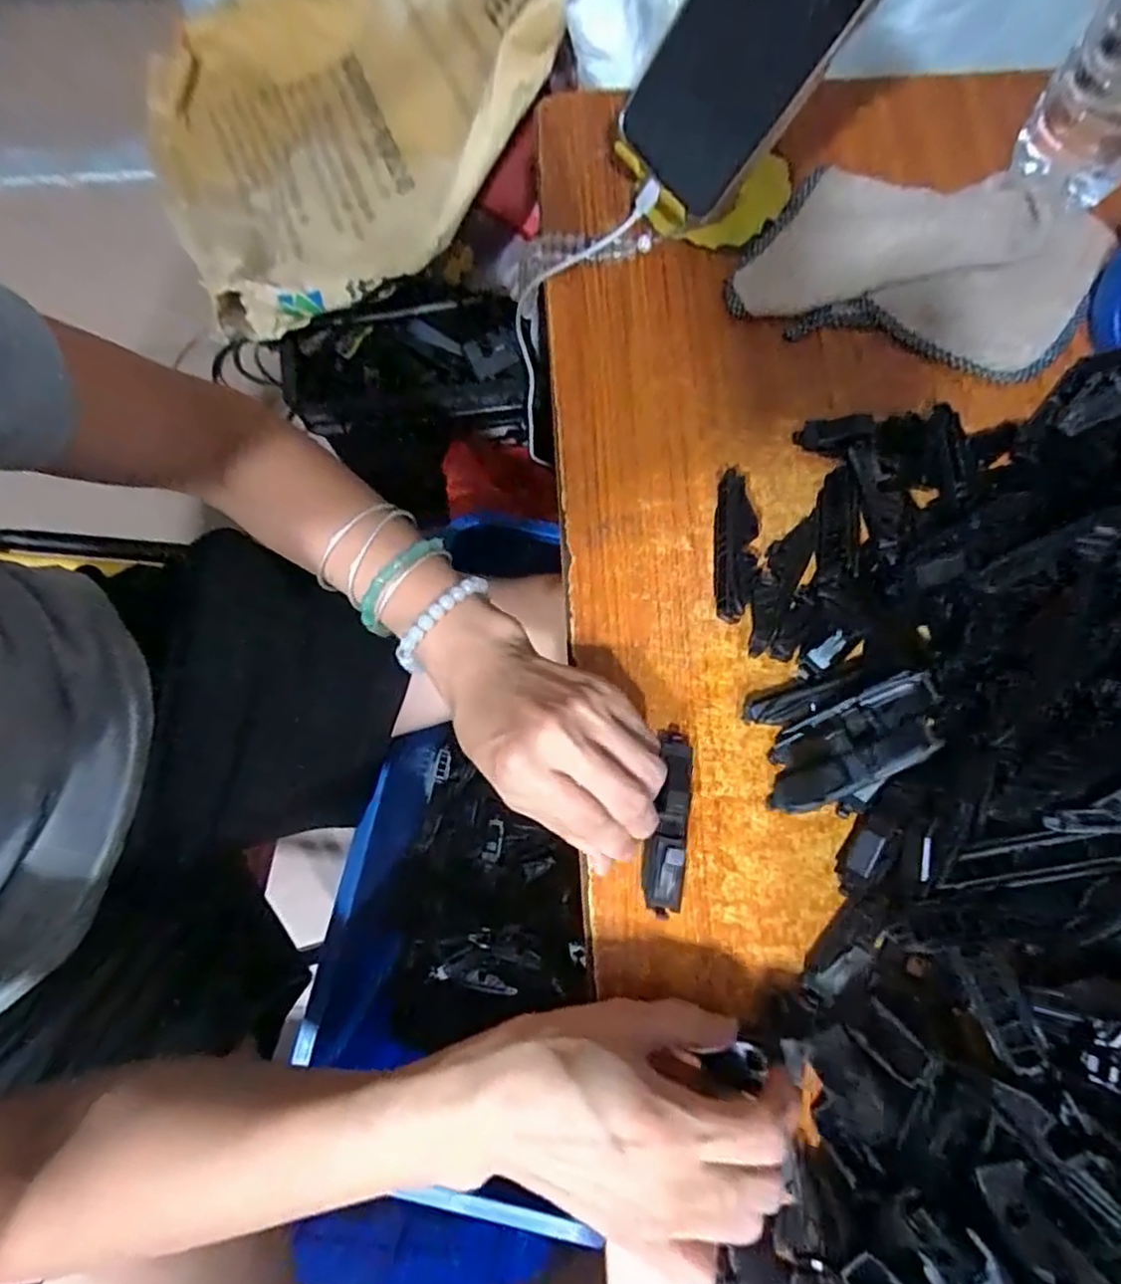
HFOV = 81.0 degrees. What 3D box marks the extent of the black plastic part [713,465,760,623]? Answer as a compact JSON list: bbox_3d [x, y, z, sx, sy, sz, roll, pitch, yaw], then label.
[{"bbox_3d":[0.091,-0.050,0.342,0.020,0.014,0.080,4,76,2],"label":"black plastic part"}]

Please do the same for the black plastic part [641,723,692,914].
[{"bbox_3d":[0.050,0.082,0.301,0.018,0.010,0.084,7,84,3],"label":"black plastic part"}]

